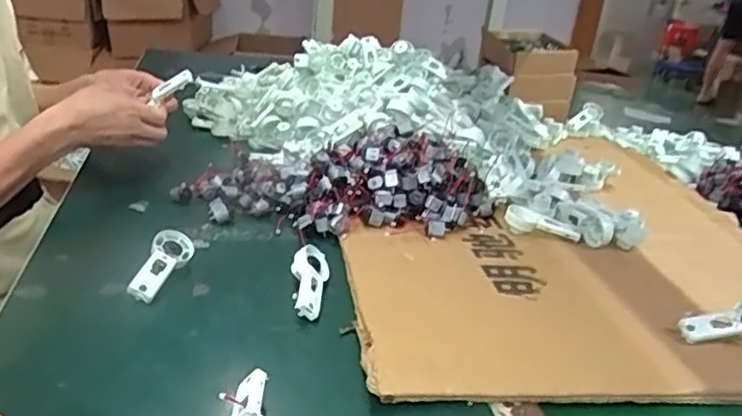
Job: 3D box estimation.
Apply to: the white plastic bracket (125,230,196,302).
[{"bbox_3d":[-0.206,0.054,0.637,0.036,0.022,0.088,11,42,10],"label":"white plastic bracket"}]

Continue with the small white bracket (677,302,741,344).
[{"bbox_3d":[0.347,0.111,0.630,0.092,0.033,0.021,2,25,-9],"label":"small white bracket"}]

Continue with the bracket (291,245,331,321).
[{"bbox_3d":[-0.060,0.070,0.632,0.036,0.025,0.093,5,37,-3],"label":"bracket"}]

